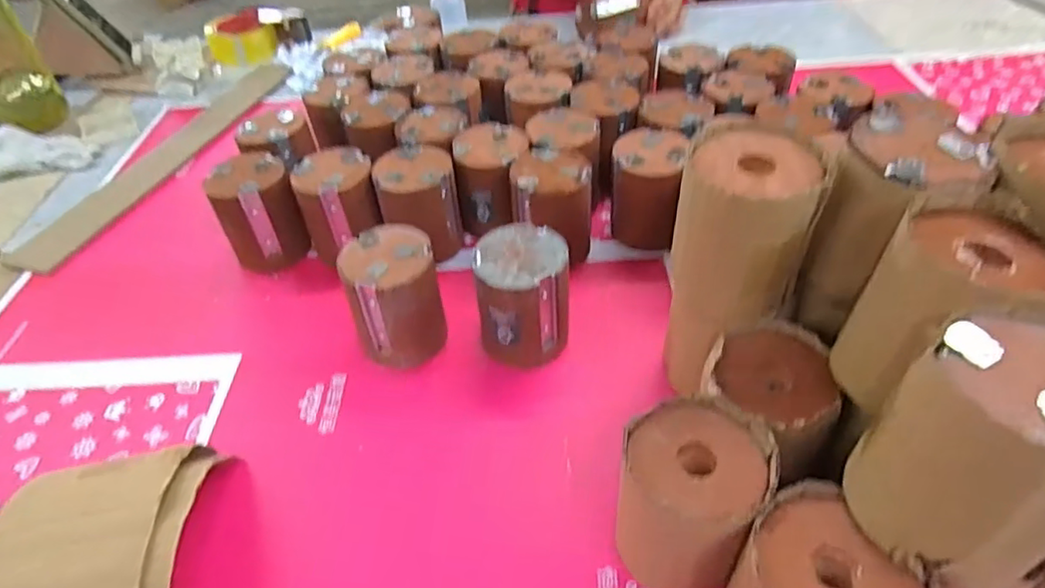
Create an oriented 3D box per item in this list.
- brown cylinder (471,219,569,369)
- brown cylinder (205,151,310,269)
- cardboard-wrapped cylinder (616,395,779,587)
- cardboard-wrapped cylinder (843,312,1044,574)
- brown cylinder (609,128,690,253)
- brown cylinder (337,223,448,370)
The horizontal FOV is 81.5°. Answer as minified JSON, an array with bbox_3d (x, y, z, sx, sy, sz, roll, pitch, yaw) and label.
[{"bbox_3d":[0.002,0.003,0.531,0.075,0.099,0.082,-2,44,2],"label":"brown cylinder"},{"bbox_3d":[-0.276,-0.082,0.638,0.078,0.103,0.081,-26,48,-22],"label":"brown cylinder"},{"bbox_3d":[0.104,0.131,0.385,0.083,0.103,0.089,-2,45,2],"label":"cardboard-wrapped cylinder"},{"bbox_3d":[0.216,0.072,0.282,0.090,0.100,0.084,-29,50,-22],"label":"cardboard-wrapped cylinder"},{"bbox_3d":[0.128,-0.105,0.626,0.071,0.095,0.074,11,46,15],"label":"brown cylinder"},{"bbox_3d":[-0.110,0.003,0.532,0.073,0.098,0.079,-2,44,2],"label":"brown cylinder"}]

